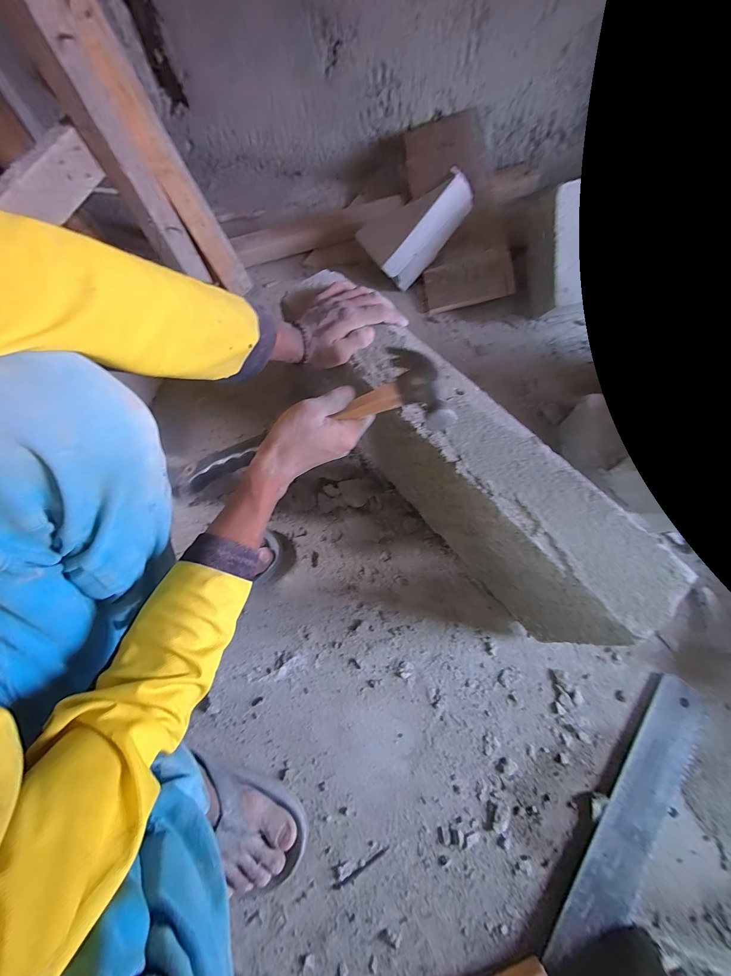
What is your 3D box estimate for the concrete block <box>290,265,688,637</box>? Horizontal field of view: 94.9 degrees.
[{"bbox_3d":[0.091,-0.061,0.475,0.115,0.170,0.586,-39,72,-12],"label":"concrete block"}]

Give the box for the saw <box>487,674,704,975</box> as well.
[{"bbox_3d":[0.262,0.465,0.394,0.120,0.033,0.544,39,75,16],"label":"saw"}]

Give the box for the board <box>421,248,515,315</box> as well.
[{"bbox_3d":[0.218,-0.453,0.739,0.194,0.016,0.114,-10,78,15],"label":"board"}]

